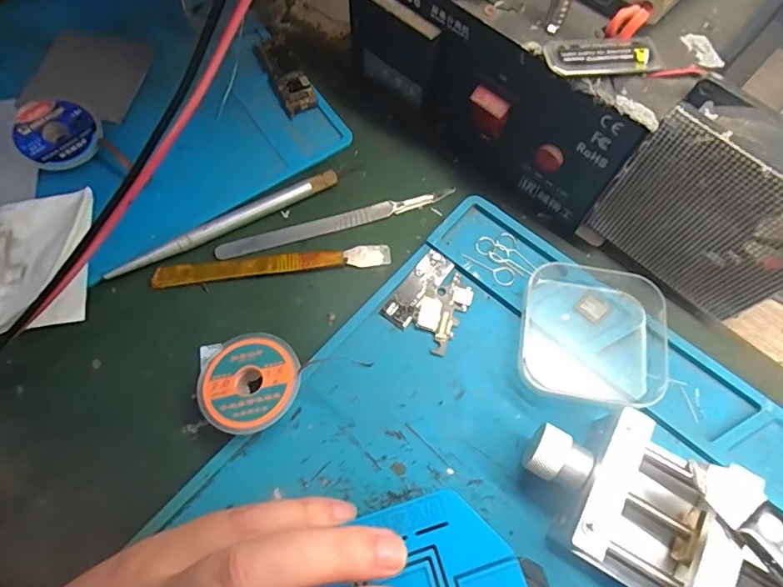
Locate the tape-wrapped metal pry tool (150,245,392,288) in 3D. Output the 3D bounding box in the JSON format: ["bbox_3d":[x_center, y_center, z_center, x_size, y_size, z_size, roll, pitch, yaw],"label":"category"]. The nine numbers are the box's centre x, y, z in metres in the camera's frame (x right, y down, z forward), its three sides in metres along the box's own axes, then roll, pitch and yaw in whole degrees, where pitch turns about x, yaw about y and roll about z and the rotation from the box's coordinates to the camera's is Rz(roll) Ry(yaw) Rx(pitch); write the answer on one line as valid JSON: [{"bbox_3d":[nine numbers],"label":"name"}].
[{"bbox_3d":[-0.061,-0.015,0.248,0.120,0.006,0.012,-7,68,0],"label":"tape-wrapped metal pry tool"}]

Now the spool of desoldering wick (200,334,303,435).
[{"bbox_3d":[-0.064,0.041,0.221,0.044,0.012,0.042,-1,68,2],"label":"spool of desoldering wick"}]

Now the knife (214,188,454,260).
[{"bbox_3d":[-0.029,-0.038,0.259,0.127,0.007,0.009,-17,68,-4],"label":"knife"}]

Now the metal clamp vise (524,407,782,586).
[{"bbox_3d":[0.116,0.095,0.184,0.136,0.031,0.055,28,72,13],"label":"metal clamp vise"}]

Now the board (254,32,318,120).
[{"bbox_3d":[-0.064,-0.132,0.292,0.020,0.006,0.060,-26,69,-8],"label":"board"}]

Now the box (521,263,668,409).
[{"bbox_3d":[0.095,0.017,0.225,0.066,0.015,0.067,9,69,6],"label":"box"}]

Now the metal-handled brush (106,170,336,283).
[{"bbox_3d":[-0.087,-0.038,0.255,0.124,0.009,0.009,-28,69,-8],"label":"metal-handled brush"}]

